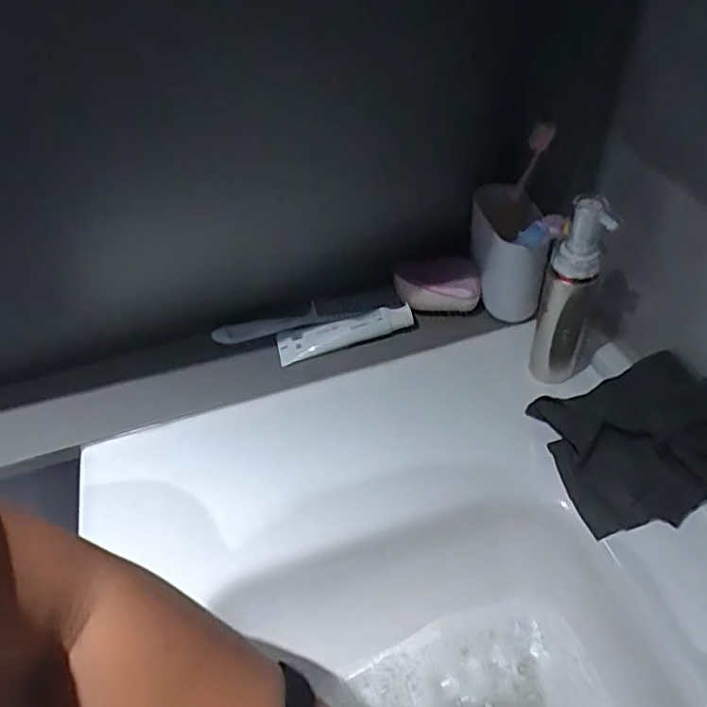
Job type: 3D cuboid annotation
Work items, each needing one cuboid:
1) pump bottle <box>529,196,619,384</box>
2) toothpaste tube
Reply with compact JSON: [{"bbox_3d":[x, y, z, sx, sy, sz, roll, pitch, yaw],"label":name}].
[{"bbox_3d":[0.185,-0.051,0.515,0.046,0.176,0.045,13,49,19],"label":"pump bottle"},{"bbox_3d":[-0.009,-0.022,0.621,0.138,0.026,0.036,-15,46,-7],"label":"toothpaste tube"}]

